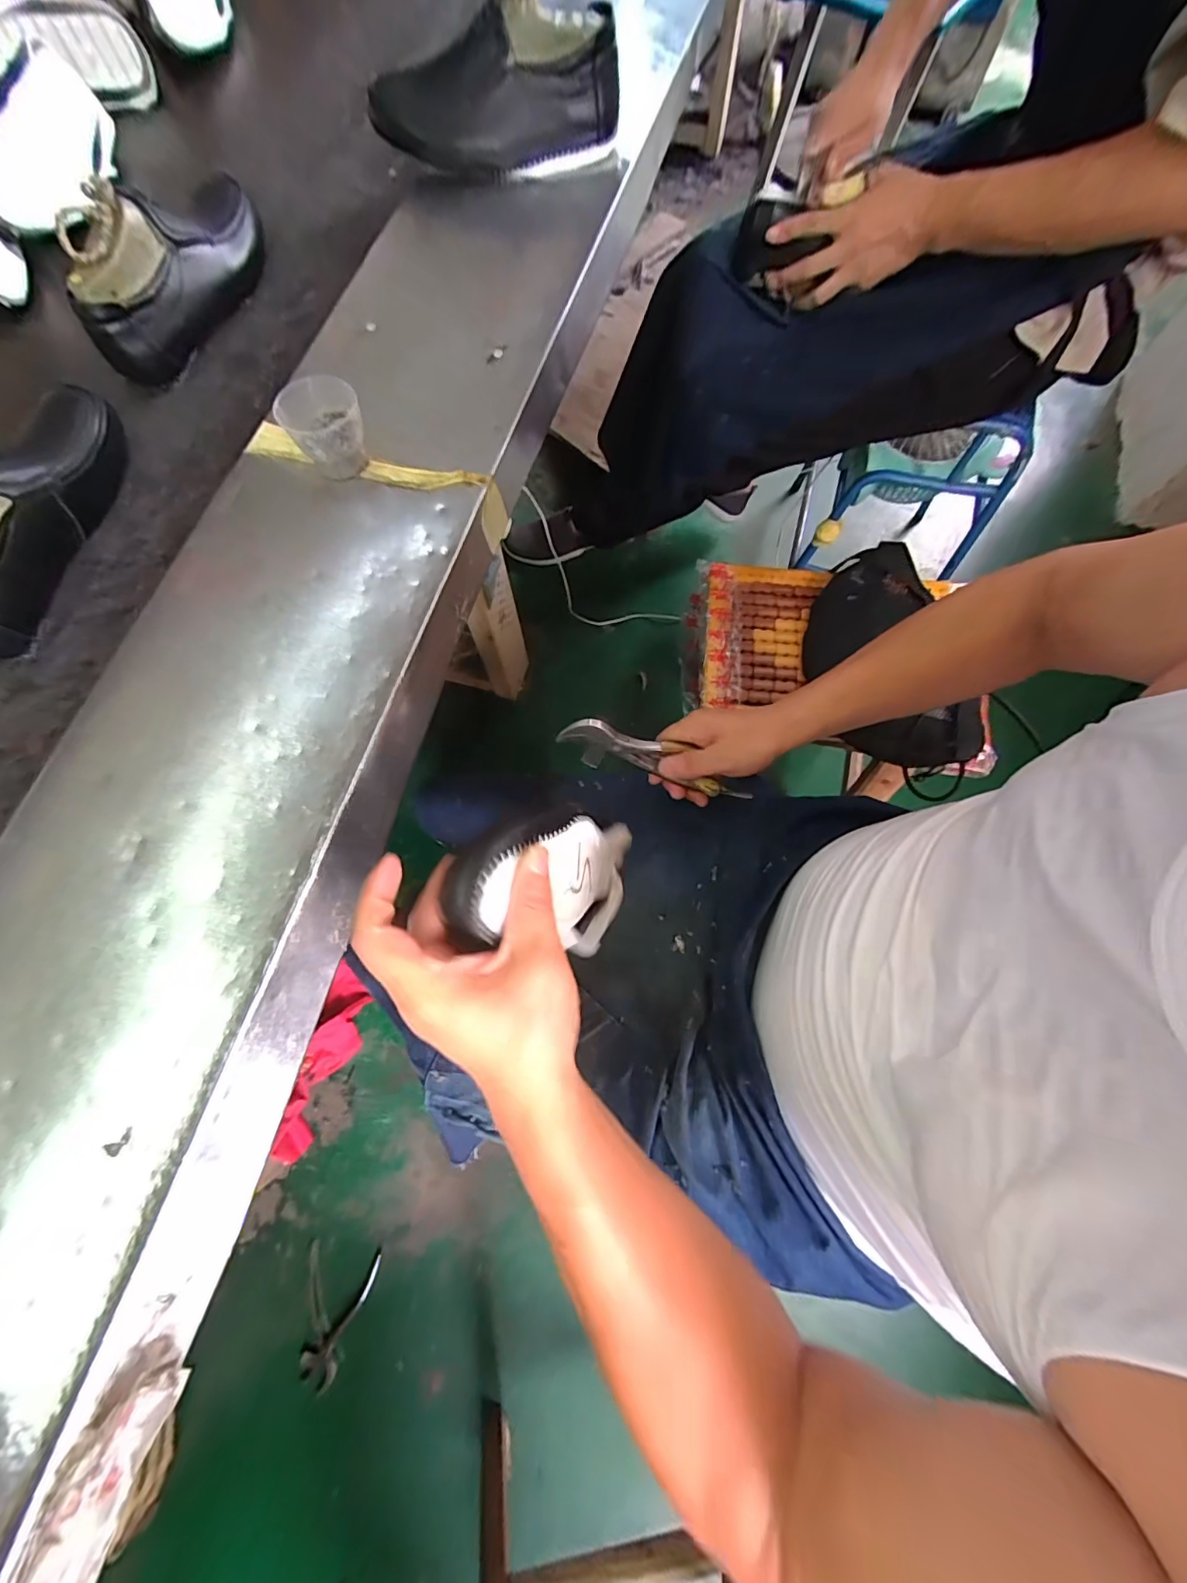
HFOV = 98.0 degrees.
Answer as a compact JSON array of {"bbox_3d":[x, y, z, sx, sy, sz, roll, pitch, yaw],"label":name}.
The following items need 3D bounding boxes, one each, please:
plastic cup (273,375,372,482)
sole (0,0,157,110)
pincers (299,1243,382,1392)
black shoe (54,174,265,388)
[{"bbox_3d":[-0.227,-0.309,0.444,0.064,0.058,0.063,-29,76,-8],"label":"plastic cup"},{"bbox_3d":[-0.702,-0.919,0.649,0.252,0.085,0.041,-25,73,-8],"label":"sole"},{"bbox_3d":[-0.420,0.834,0.822,0.116,0.023,0.191,10,74,11],"label":"pincers"},{"bbox_3d":[-0.430,-0.561,0.525,0.090,0.091,0.260,11,74,4],"label":"black shoe"}]

